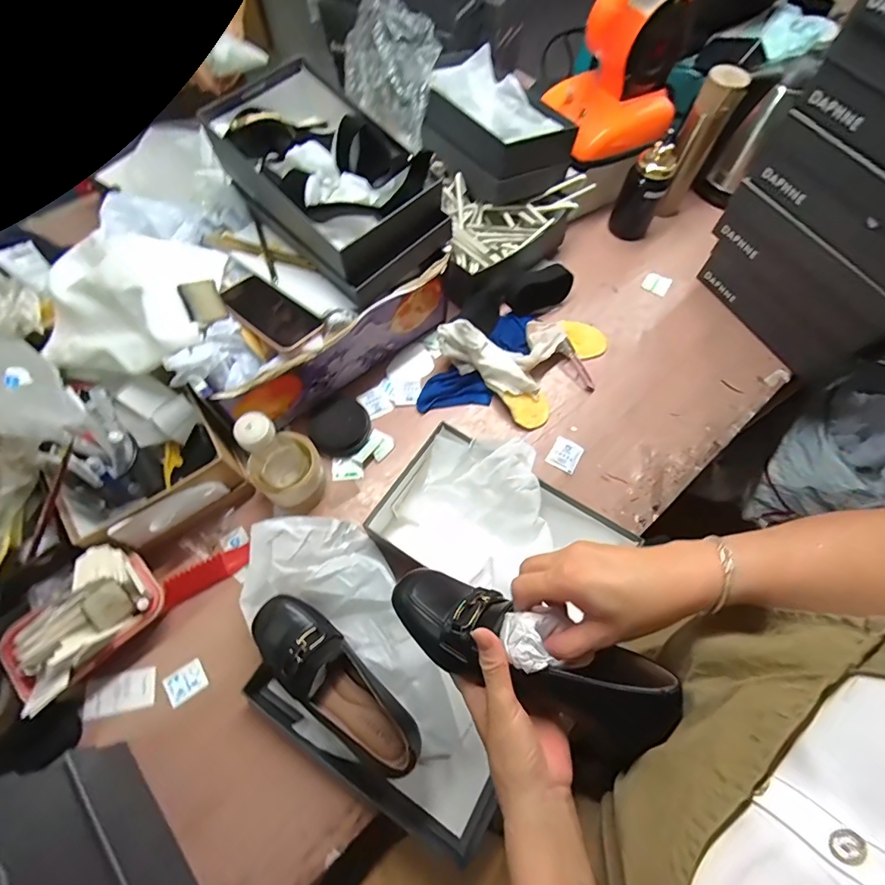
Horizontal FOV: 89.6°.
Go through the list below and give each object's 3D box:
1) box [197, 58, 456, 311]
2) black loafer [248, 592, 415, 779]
[{"bbox_3d":[-0.159,-0.364,0.637,0.195,0.130,0.310,-40,72,-18],"label":"box"},{"bbox_3d":[-0.124,0.262,0.493,0.233,0.078,0.076,39,70,15],"label":"black loafer"}]

